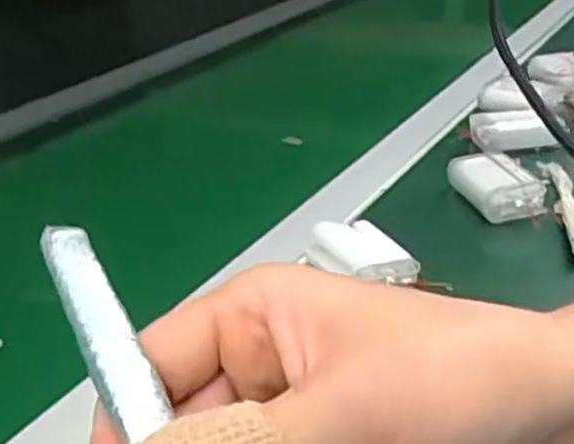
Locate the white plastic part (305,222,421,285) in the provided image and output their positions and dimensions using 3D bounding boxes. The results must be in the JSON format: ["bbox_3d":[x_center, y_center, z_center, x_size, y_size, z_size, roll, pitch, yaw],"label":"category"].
[{"bbox_3d":[0.040,0.020,0.410,0.037,0.022,0.059,-16,29,-22],"label":"white plastic part"}]

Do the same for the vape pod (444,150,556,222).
[{"bbox_3d":[0.133,-0.022,0.482,0.040,0.025,0.060,-13,28,-17],"label":"vape pod"}]

